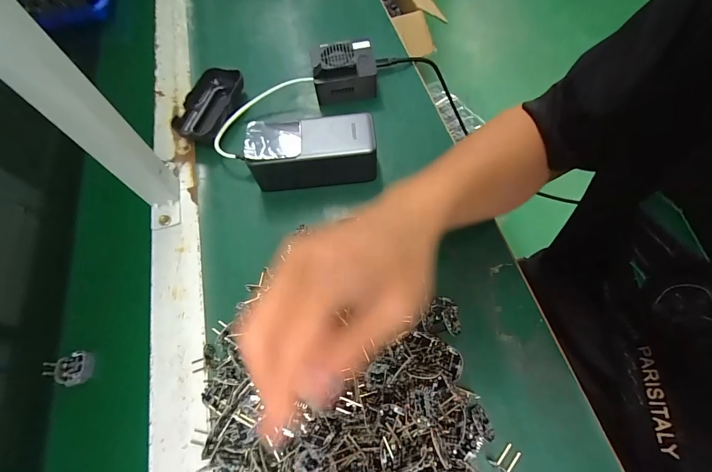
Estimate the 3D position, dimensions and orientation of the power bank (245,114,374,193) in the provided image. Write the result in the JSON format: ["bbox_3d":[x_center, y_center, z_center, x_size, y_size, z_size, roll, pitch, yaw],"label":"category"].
[{"bbox_3d":[-0.044,-0.088,0.347,0.126,0.057,0.049,-5,65,1],"label":"power bank"}]

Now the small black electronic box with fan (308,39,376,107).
[{"bbox_3d":[-0.015,-0.205,0.409,0.075,0.050,0.062,-8,65,-1],"label":"small black electronic box with fan"}]

